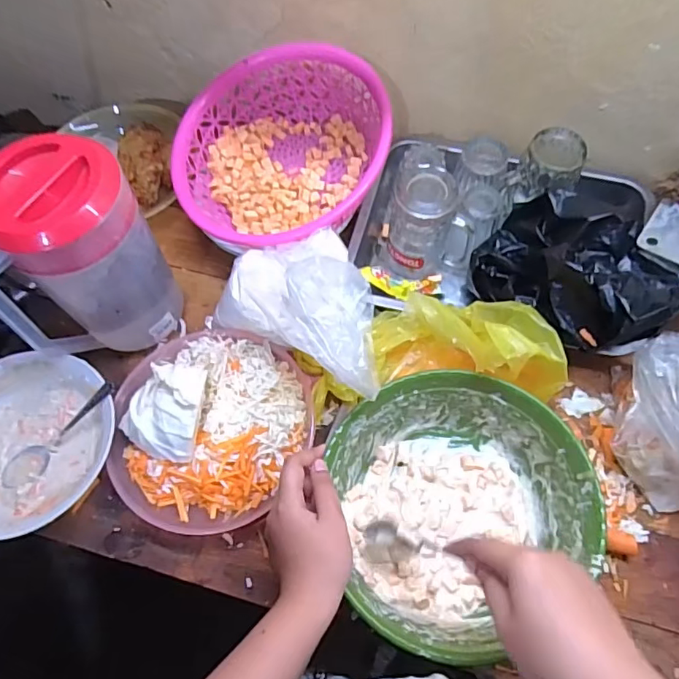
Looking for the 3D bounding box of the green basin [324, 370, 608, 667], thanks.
[{"bbox_3d":[0.112,0.152,0.499,0.214,0.087,0.225,0,65,1],"label":"green basin"}]

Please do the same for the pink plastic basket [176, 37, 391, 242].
[{"bbox_3d":[-0.072,-0.227,0.645,0.250,0.121,0.250,-2,74,6],"label":"pink plastic basket"}]

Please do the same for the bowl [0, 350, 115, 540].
[{"bbox_3d":[-0.323,0.108,0.552,0.180,0.048,0.178,0,65,1],"label":"bowl"}]

